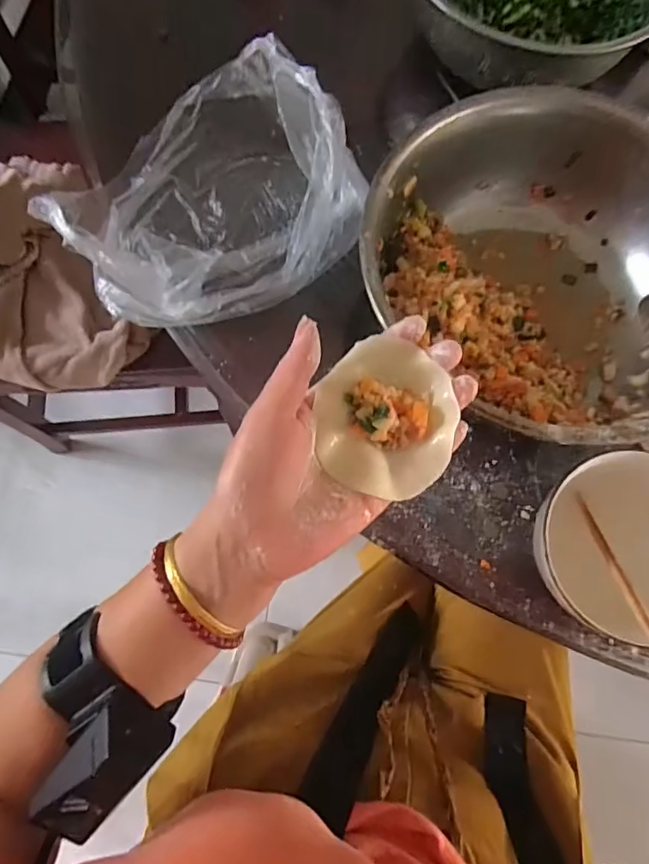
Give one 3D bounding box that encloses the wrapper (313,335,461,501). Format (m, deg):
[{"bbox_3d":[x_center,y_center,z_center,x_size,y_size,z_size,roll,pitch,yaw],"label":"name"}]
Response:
[{"bbox_3d":[0.032,-0.009,0.272,0.072,0.013,0.078,0,74,-2],"label":"wrapper"}]

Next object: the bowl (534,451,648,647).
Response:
[{"bbox_3d":[0.187,0.069,0.323,0.091,0.054,0.106,-12,75,-5],"label":"bowl"}]

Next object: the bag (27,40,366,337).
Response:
[{"bbox_3d":[-0.083,-0.168,0.375,0.199,0.077,0.158,-35,78,-11],"label":"bag"}]

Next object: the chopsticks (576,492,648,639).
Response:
[{"bbox_3d":[0.176,0.094,0.295,0.009,0.009,0.135,-7,47,-4],"label":"chopsticks"}]

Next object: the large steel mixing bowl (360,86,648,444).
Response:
[{"bbox_3d":[0.145,-0.094,0.352,0.236,0.091,0.220,0,74,-2],"label":"large steel mixing bowl"}]

